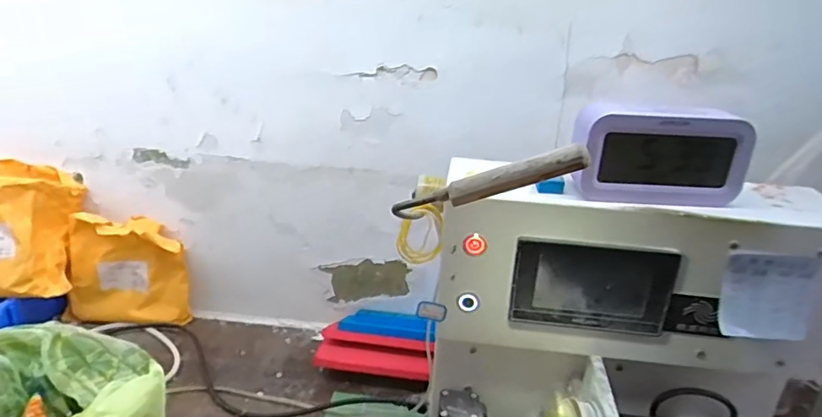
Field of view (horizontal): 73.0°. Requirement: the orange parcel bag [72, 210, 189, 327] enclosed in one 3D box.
[{"bbox_3d":[-0.420,0.091,0.829,0.166,0.163,0.048,4,23,1],"label":"orange parcel bag"}]

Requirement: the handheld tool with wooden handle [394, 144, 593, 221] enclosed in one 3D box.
[{"bbox_3d":[0.049,-0.015,0.376,0.139,0.017,0.016,-17,15,23],"label":"handheld tool with wooden handle"}]

